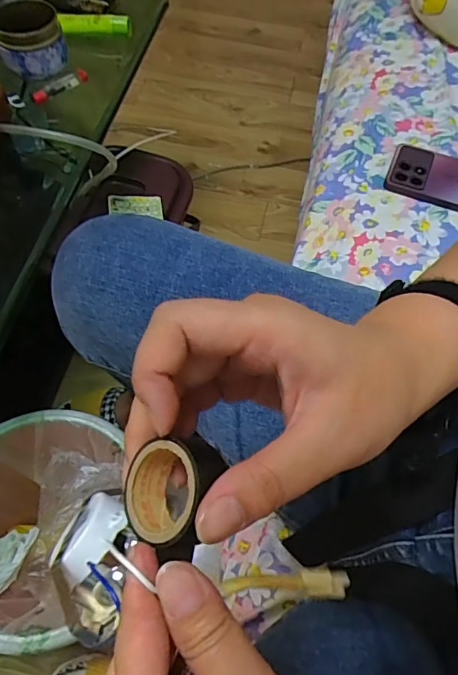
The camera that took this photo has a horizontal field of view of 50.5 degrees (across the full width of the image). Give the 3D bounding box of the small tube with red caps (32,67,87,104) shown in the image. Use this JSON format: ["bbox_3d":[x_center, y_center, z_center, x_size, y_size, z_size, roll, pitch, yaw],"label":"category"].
[{"bbox_3d":[-0.230,-0.342,0.663,0.015,0.017,0.086,39,67,16],"label":"small tube with red caps"}]

